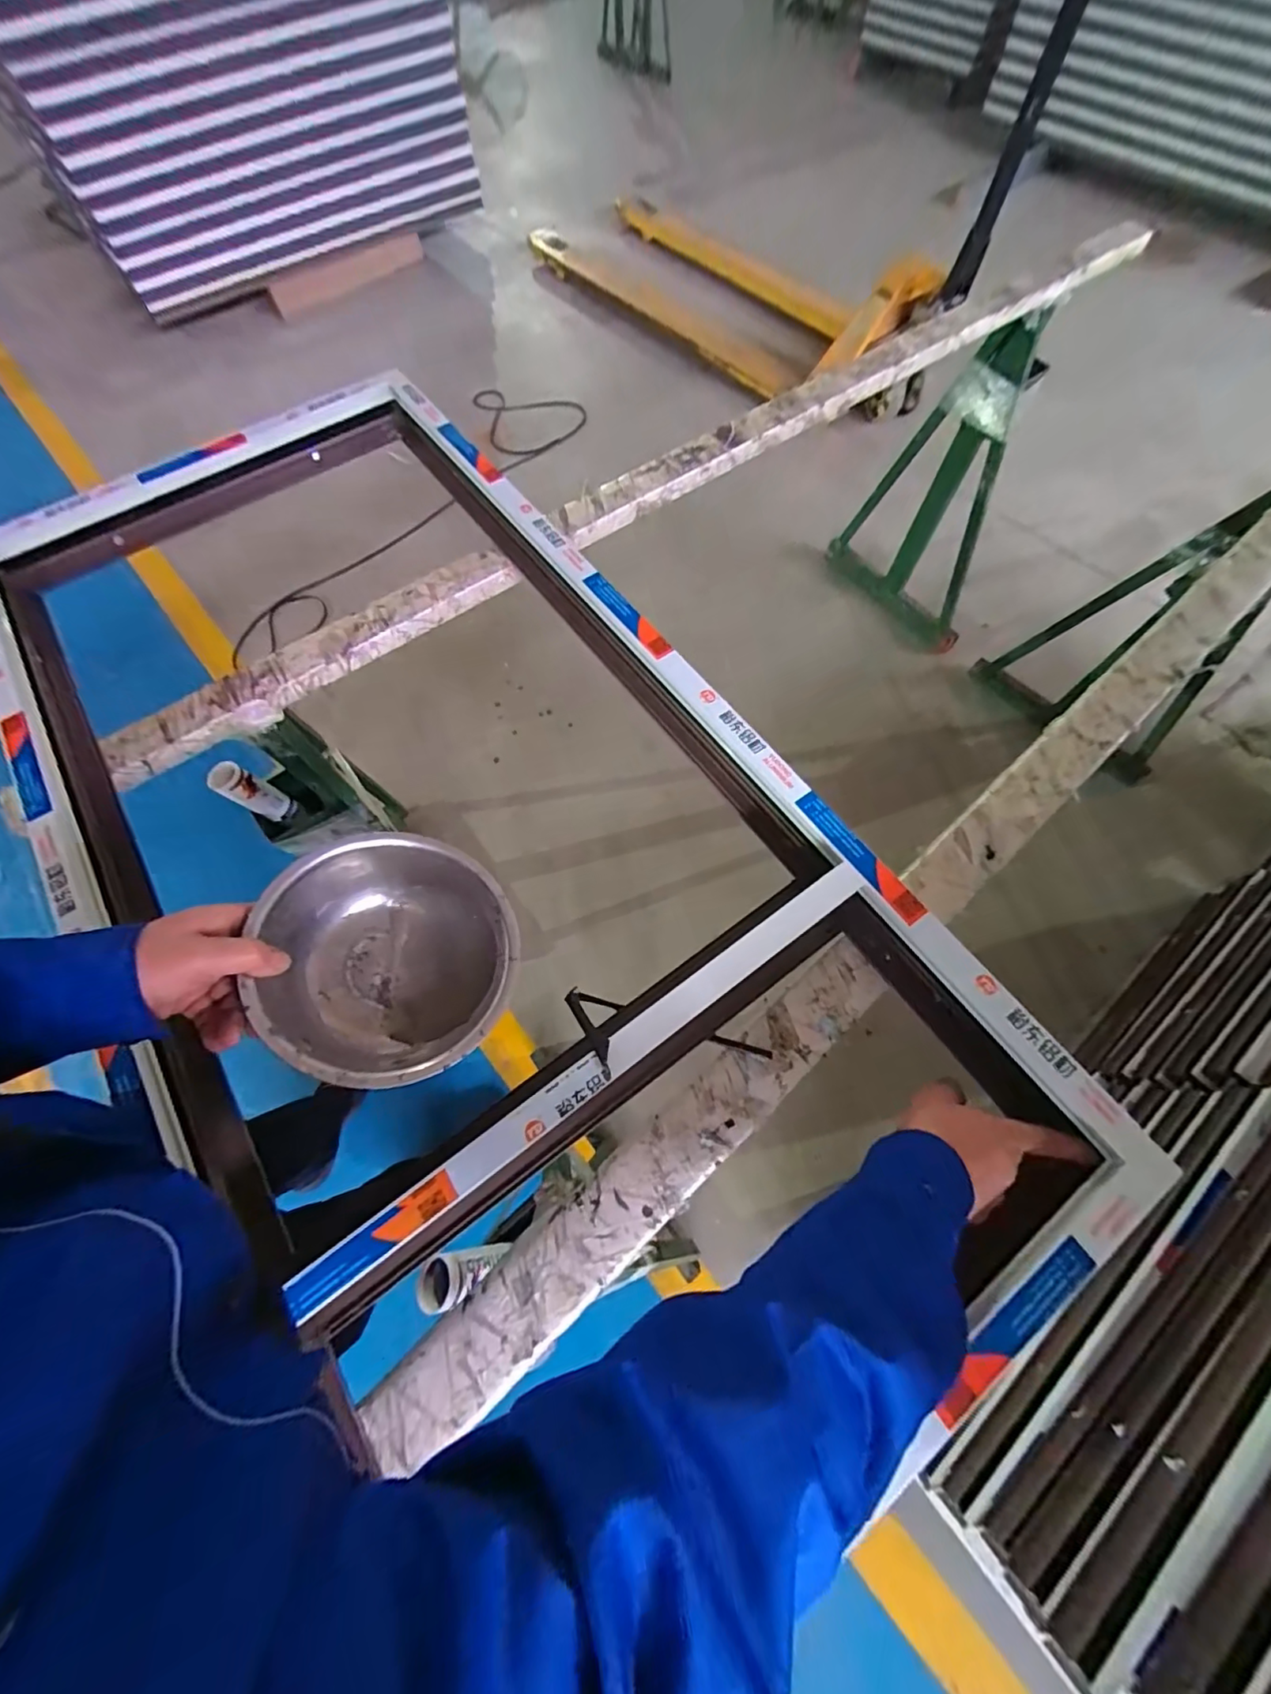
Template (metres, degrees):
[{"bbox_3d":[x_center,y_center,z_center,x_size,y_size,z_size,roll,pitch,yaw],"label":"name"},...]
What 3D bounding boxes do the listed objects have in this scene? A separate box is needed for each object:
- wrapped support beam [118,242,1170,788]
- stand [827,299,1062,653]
[{"bbox_3d":[0.164,-0.657,0.892,1.922,0.060,0.075,-35,71,-13],"label":"wrapped support beam"},{"bbox_3d":[0.829,-0.931,1.463,0.130,0.715,0.479,-38,72,-14],"label":"stand"}]

